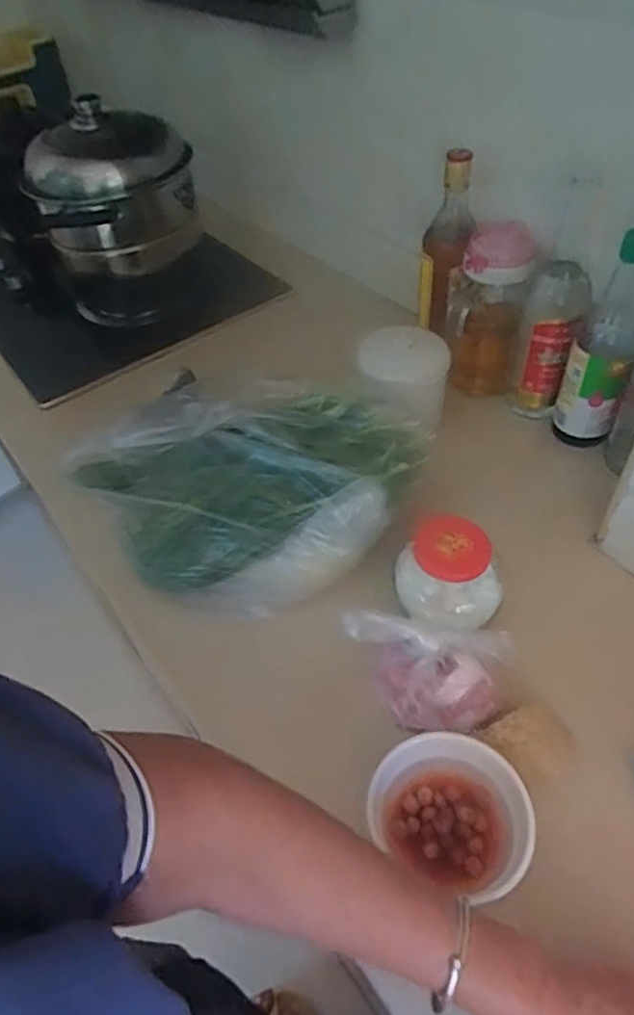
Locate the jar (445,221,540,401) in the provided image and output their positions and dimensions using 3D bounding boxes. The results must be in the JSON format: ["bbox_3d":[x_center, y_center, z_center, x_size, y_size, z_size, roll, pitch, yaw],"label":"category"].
[{"bbox_3d":[0.204,-0.230,0.780,0.094,0.198,0.089,10,50,14],"label":"jar"}]

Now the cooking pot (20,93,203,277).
[{"bbox_3d":[-0.292,-0.448,0.910,0.207,0.186,0.209,-3,49,3],"label":"cooking pot"}]

